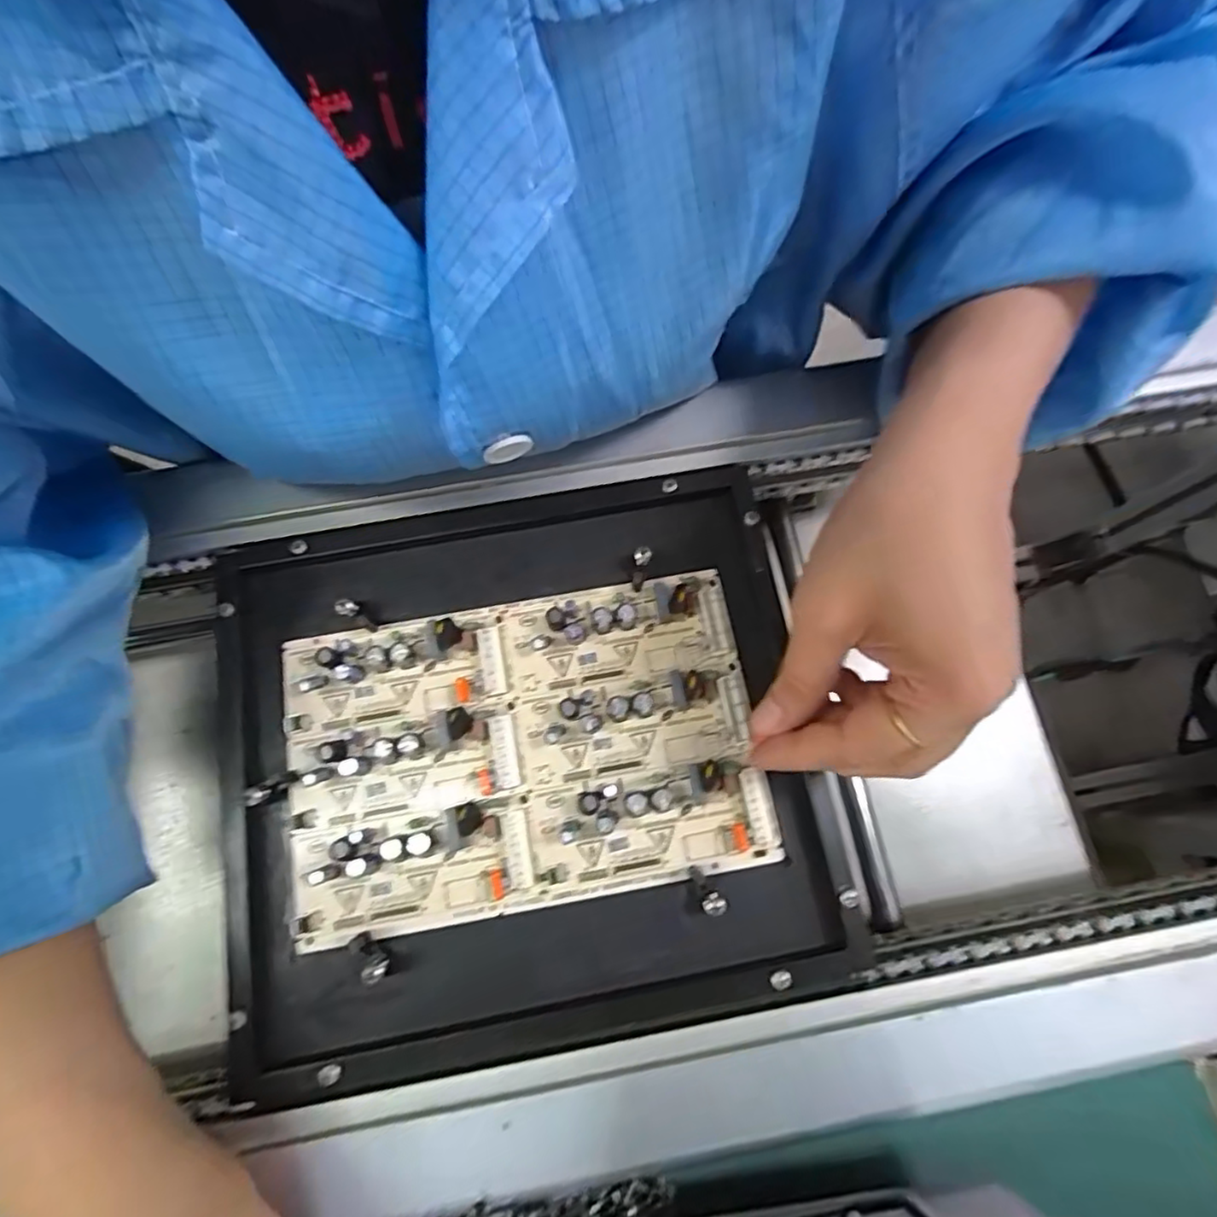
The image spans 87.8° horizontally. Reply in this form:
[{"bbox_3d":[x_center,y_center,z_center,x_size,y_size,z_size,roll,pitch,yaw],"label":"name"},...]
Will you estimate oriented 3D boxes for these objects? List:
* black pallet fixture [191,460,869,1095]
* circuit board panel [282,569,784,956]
[{"bbox_3d":[-0.041,0.064,0.284,0.257,0.016,0.234,-10,76,-3],"label":"black pallet fixture"},{"bbox_3d":[-0.040,0.063,0.285,0.207,0.015,0.133,-9,76,-3],"label":"circuit board panel"}]

